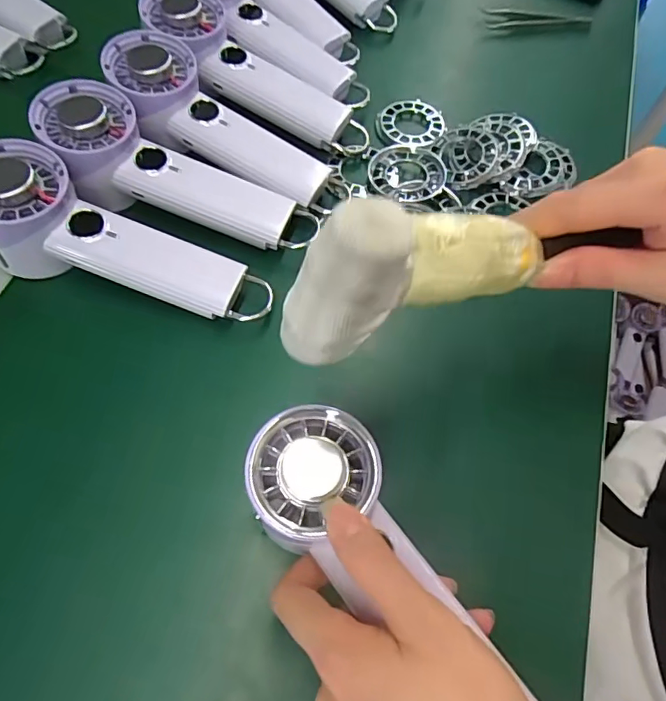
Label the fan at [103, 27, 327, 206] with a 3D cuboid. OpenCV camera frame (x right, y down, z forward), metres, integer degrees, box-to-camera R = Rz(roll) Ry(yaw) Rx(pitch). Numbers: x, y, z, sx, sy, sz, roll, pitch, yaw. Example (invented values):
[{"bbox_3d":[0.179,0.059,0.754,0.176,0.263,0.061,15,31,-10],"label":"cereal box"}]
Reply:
[{"bbox_3d":[-0.083,-0.164,0.374,0.178,0.038,0.072,34,65,-3],"label":"fan"}]

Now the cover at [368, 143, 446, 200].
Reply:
[{"bbox_3d":[0.058,-0.141,0.398,0.055,0.008,0.059,17,63,6],"label":"cover"}]

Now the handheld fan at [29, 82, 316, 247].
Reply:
[{"bbox_3d":[-0.107,-0.115,0.357,0.189,0.049,0.061,24,63,-6],"label":"handheld fan"}]

